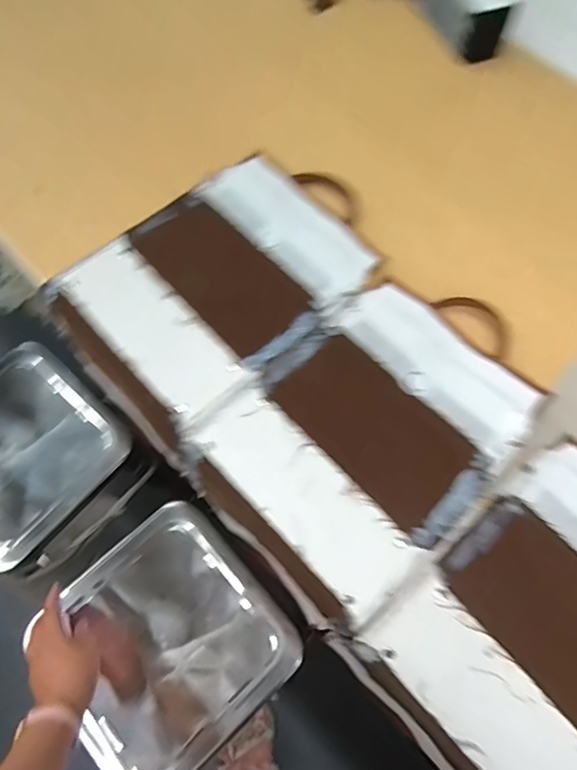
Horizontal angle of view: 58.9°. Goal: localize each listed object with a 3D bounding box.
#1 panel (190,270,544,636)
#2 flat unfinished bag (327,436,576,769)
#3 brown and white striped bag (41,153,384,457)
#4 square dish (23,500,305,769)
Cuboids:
[{"bbox_3d":[0.090,0.045,0.544,0.345,0.008,0.246,-42,75,-16],"label":"panel"},{"bbox_3d":[0.265,0.229,0.485,0.343,0.016,0.248,-40,75,-15],"label":"flat unfinished bag"},{"bbox_3d":[-0.078,-0.136,0.599,0.359,0.028,0.243,-42,76,-16],"label":"brown and white striped bag"},{"bbox_3d":[-0.165,0.347,0.692,0.279,0.037,0.284,-40,75,-15],"label":"square dish"}]

